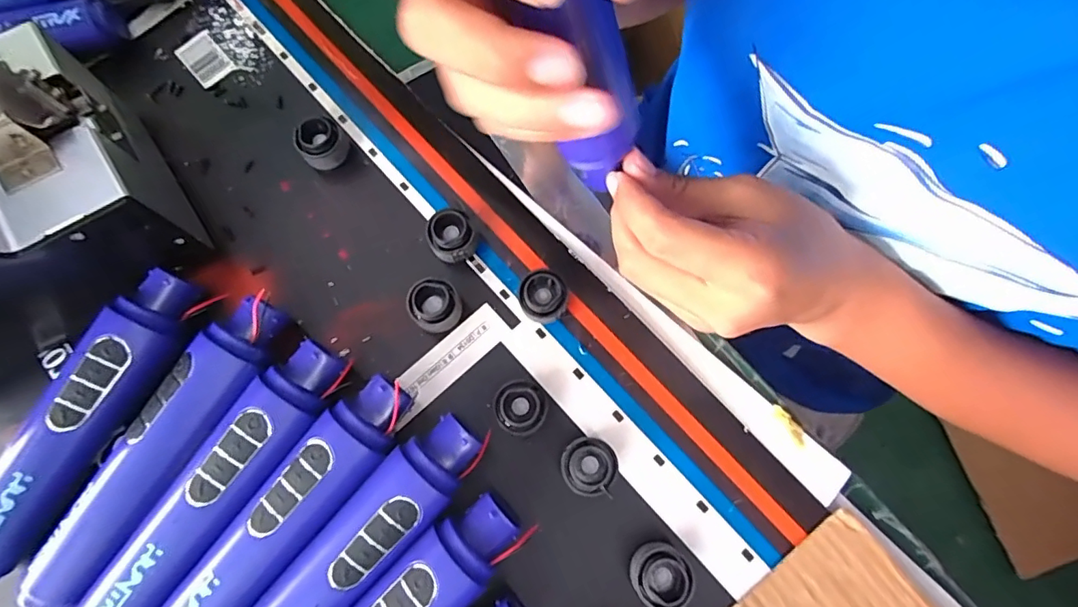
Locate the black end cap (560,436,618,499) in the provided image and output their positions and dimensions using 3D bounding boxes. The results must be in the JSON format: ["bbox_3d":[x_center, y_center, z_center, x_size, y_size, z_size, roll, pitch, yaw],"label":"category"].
[{"bbox_3d":[0.027,0.087,0.277,0.028,0.025,0.029,0,76,2],"label":"black end cap"}]

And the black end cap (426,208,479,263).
[{"bbox_3d":[-0.052,-0.040,0.310,0.027,0.024,0.027,0,76,2],"label":"black end cap"}]

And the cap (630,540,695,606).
[{"bbox_3d":[0.062,0.138,0.262,0.029,0.024,0.028,0,76,2],"label":"cap"}]

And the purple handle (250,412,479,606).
[{"bbox_3d":[-0.098,0.128,0.259,0.040,0.041,0.171,43,81,11],"label":"purple handle"}]

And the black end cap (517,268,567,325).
[{"bbox_3d":[0.003,-0.002,0.298,0.026,0.025,0.029,-24,76,-4],"label":"black end cap"}]

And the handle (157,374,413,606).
[{"bbox_3d":[-0.131,0.111,0.264,0.039,0.041,0.171,39,80,10],"label":"handle"}]

